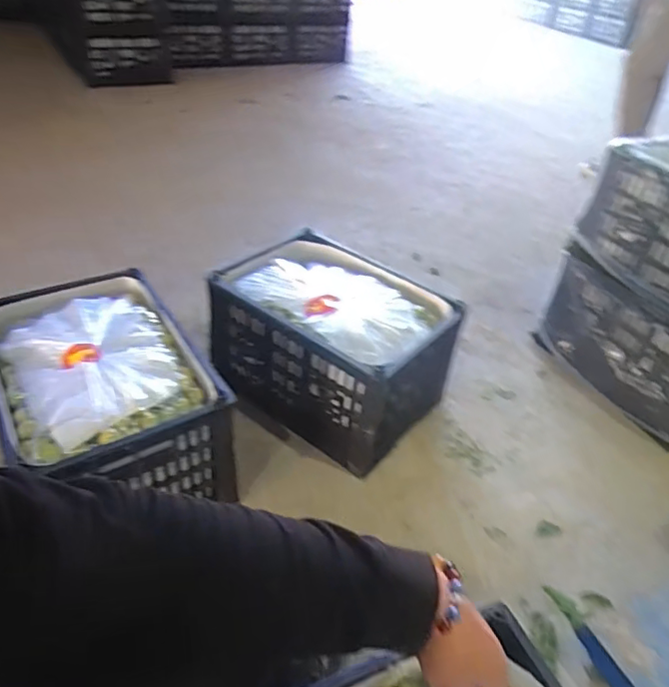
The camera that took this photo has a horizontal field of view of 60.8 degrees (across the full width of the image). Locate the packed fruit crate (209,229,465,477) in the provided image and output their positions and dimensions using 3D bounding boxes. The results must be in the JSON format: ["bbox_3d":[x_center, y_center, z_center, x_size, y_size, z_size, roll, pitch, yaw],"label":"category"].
[{"bbox_3d":[-0.008,-0.005,1.365,0.504,0.296,0.358,29,43,25],"label":"packed fruit crate"}]

